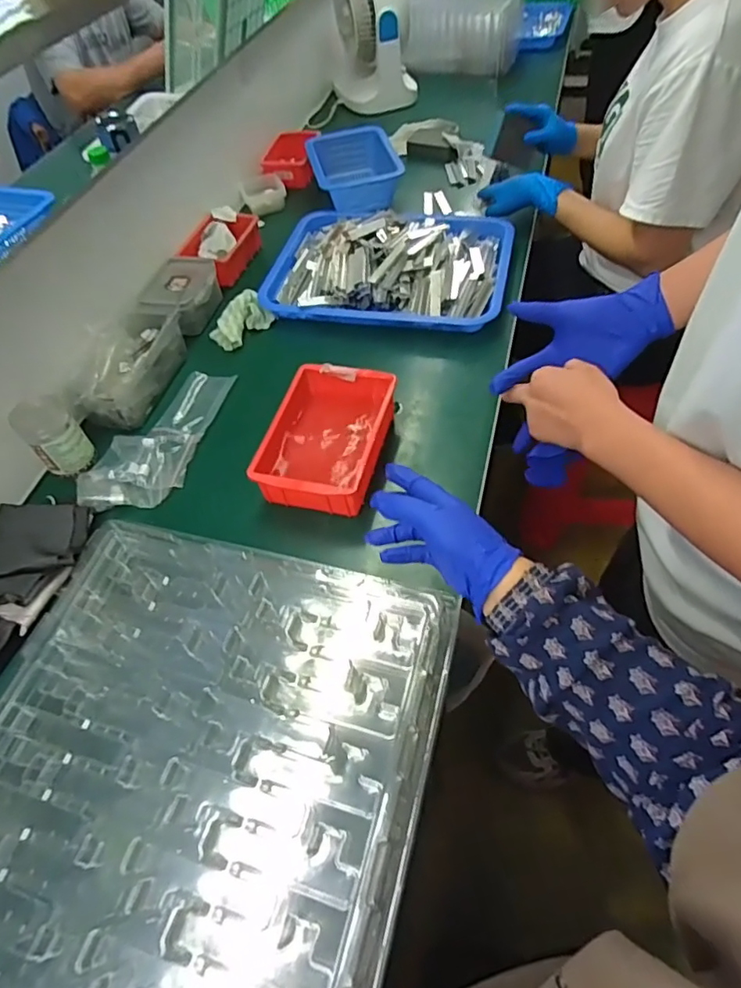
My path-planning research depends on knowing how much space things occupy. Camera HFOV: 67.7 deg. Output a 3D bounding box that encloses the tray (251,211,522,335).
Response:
[{"bbox_3d":[0.031,-0.390,0.919,0.391,0.069,0.301,7,51,10],"label":"tray"}]

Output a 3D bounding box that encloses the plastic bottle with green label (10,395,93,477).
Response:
[{"bbox_3d":[-0.405,-0.073,0.712,0.067,0.090,0.057,-37,57,-23],"label":"plastic bottle with green label"}]

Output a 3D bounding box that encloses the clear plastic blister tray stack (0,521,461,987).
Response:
[{"bbox_3d":[-0.160,0.250,0.454,0.391,0.057,0.450,11,52,13],"label":"clear plastic blister tray stack"}]

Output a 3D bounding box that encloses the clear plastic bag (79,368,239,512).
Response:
[{"bbox_3d":[-0.286,-0.078,0.761,0.122,0.019,0.261,11,52,14],"label":"clear plastic bag"}]

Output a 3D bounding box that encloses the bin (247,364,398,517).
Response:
[{"bbox_3d":[-0.052,-0.072,0.698,0.138,0.064,0.193,8,52,11],"label":"bin"}]

